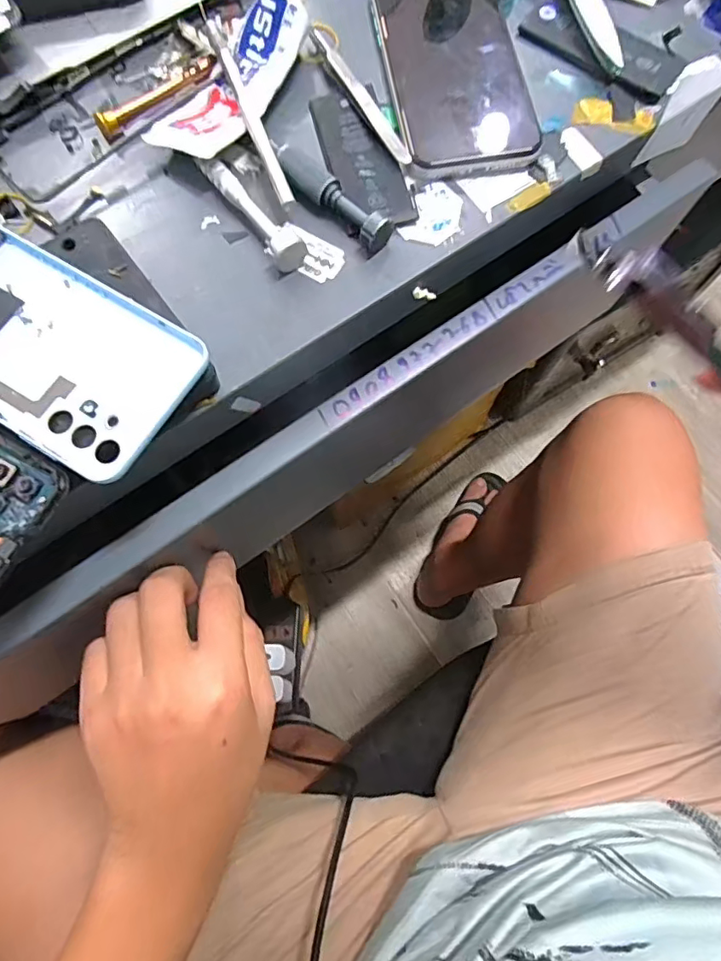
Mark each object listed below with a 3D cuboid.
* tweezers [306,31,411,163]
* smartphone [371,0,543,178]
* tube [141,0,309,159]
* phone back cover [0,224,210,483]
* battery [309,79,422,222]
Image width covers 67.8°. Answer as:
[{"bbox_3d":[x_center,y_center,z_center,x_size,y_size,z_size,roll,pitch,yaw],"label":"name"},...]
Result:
[{"bbox_3d":[0.000,-0.216,0.301,0.011,0.012,0.101,-28,73,-9],"label":"tweezers"},{"bbox_3d":[0.054,-0.242,0.310,0.075,0.016,0.144,-10,71,-3],"label":"smartphone"},{"bbox_3d":[-0.059,-0.230,0.294,0.040,0.023,0.137,32,74,10],"label":"tube"},{"bbox_3d":[-0.155,-0.070,0.242,0.170,0.009,0.077,32,76,7],"label":"phone back cover"},{"bbox_3d":[0.001,-0.178,0.296,0.039,0.007,0.094,-15,72,-5],"label":"battery"}]

